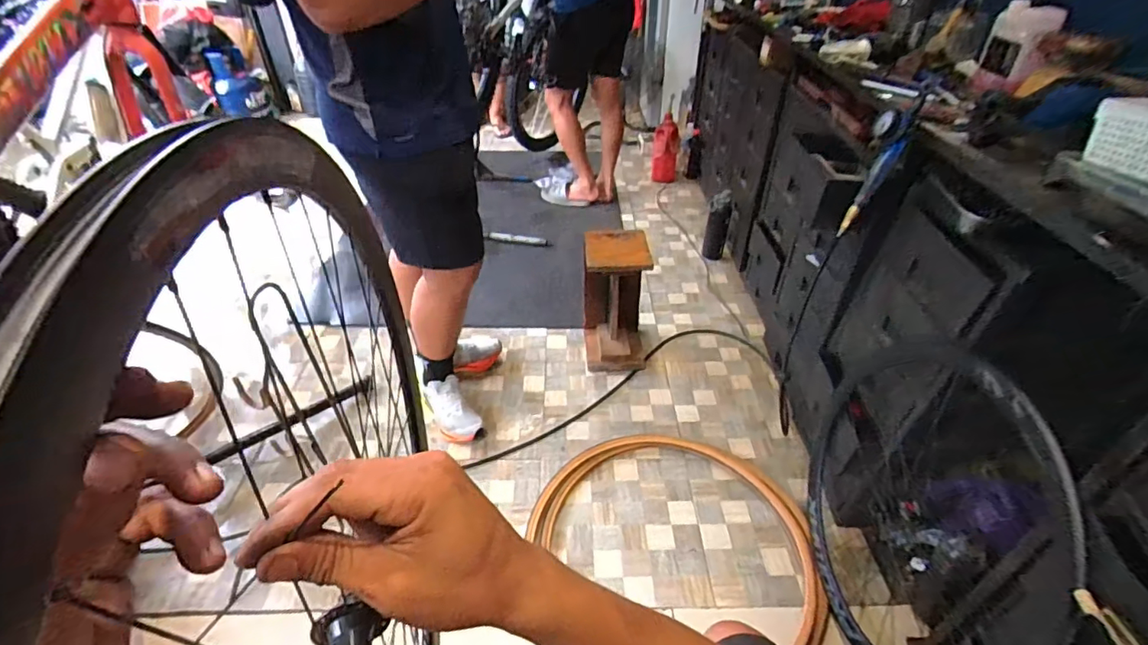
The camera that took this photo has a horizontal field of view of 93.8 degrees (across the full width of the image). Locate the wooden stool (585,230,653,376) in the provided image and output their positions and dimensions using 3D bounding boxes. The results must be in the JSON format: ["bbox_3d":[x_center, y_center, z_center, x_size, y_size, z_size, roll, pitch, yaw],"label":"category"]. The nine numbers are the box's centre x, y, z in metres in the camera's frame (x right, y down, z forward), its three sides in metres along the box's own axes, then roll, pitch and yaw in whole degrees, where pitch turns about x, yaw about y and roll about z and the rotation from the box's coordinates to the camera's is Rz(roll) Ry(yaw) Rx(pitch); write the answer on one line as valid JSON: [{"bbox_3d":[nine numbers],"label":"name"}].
[{"bbox_3d":[0.132,-0.064,1.740,0.199,0.406,0.259,1,40,1],"label":"wooden stool"}]

